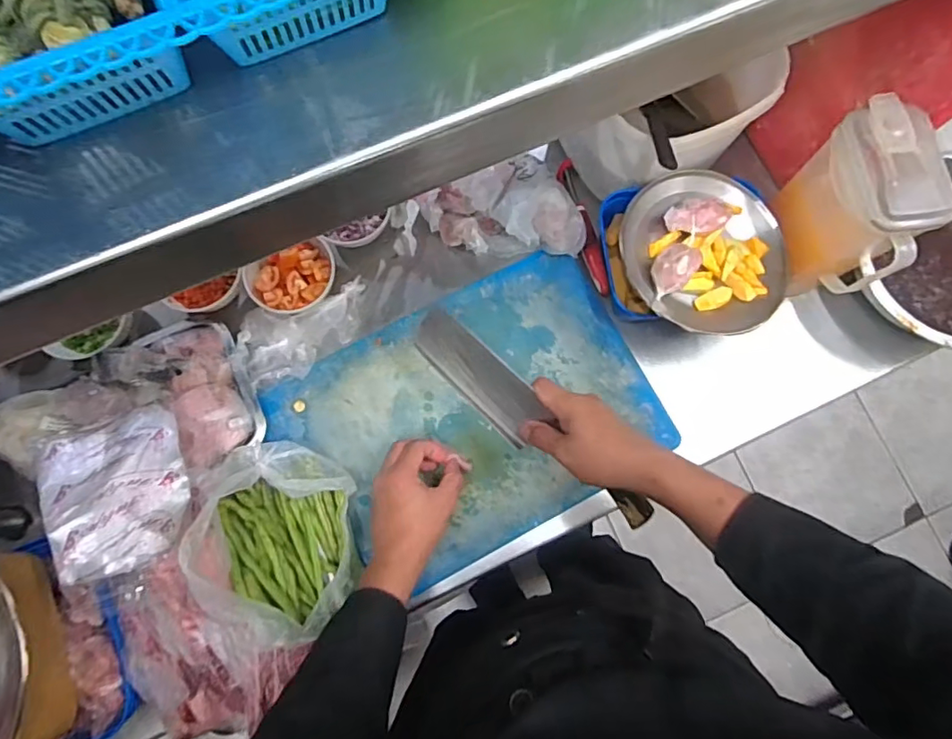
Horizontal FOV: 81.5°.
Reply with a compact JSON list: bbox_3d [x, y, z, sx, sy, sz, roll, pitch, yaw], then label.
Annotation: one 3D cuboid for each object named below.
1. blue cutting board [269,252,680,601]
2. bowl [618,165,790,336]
[{"bbox_3d":[-0.001,0.056,0.676,0.429,0.018,0.299,-28,80,-7],"label":"blue cutting board"},{"bbox_3d":[0.266,-0.141,0.641,0.193,0.049,0.188,0,78,-1],"label":"bowl"}]

